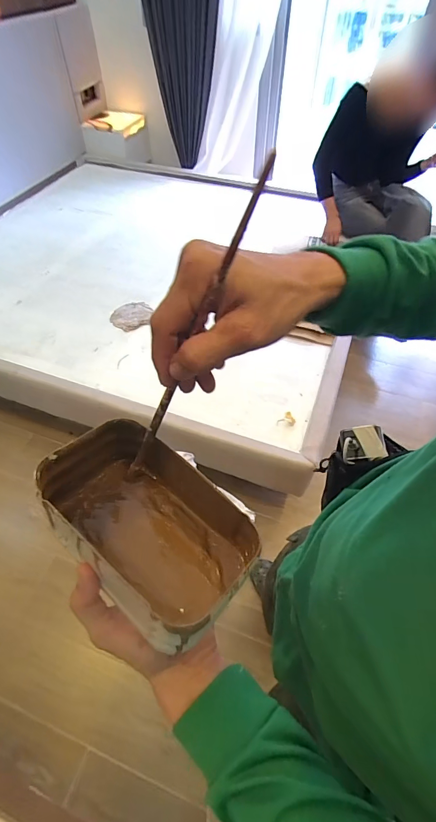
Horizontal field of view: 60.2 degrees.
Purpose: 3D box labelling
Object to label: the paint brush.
[{"bbox_3d":[-0.028,-0.026,0.265,0.010,0.280,0.009,6,48,-25],"label":"paint brush"}]

